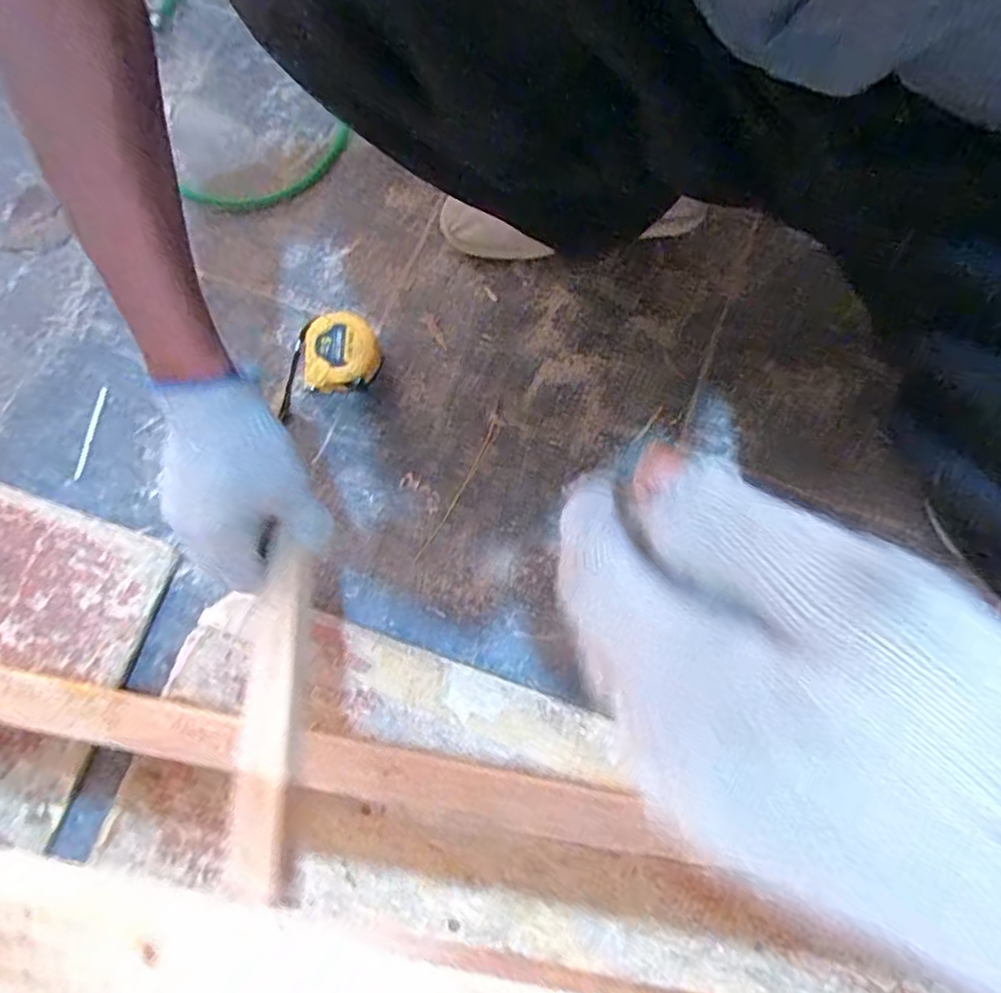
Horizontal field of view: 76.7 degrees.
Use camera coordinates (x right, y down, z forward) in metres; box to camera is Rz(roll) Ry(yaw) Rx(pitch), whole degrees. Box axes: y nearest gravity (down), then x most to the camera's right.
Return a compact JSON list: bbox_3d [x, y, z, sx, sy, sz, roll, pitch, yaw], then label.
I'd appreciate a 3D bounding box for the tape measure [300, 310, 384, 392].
[{"bbox_3d":[-0.147,-0.134,0.583,0.068,0.032,0.068,0,76,1],"label":"tape measure"}]

